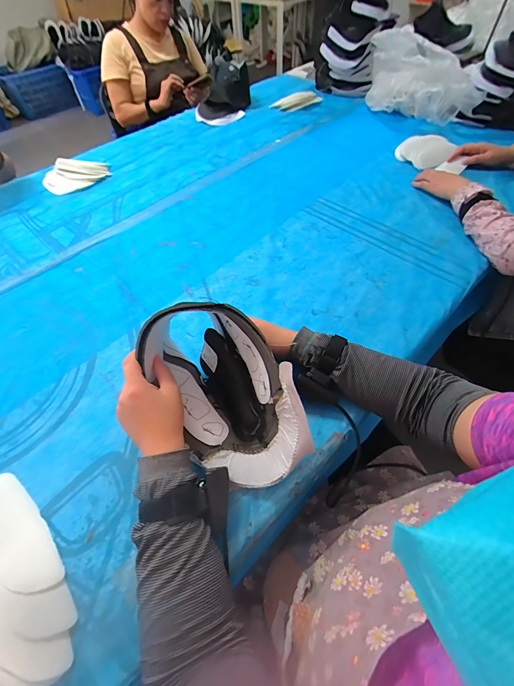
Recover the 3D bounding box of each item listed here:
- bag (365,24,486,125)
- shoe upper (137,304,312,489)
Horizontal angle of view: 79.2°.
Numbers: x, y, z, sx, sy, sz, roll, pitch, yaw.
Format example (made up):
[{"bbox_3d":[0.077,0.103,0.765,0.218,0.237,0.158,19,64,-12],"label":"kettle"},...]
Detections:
[{"bbox_3d":[0.560,-0.897,1.061,0.187,0.194,0.400,-39,61,-21],"label":"bag"},{"bbox_3d":[-0.049,0.056,0.411,0.133,0.156,0.258,-34,59,-19],"label":"shoe upper"}]

